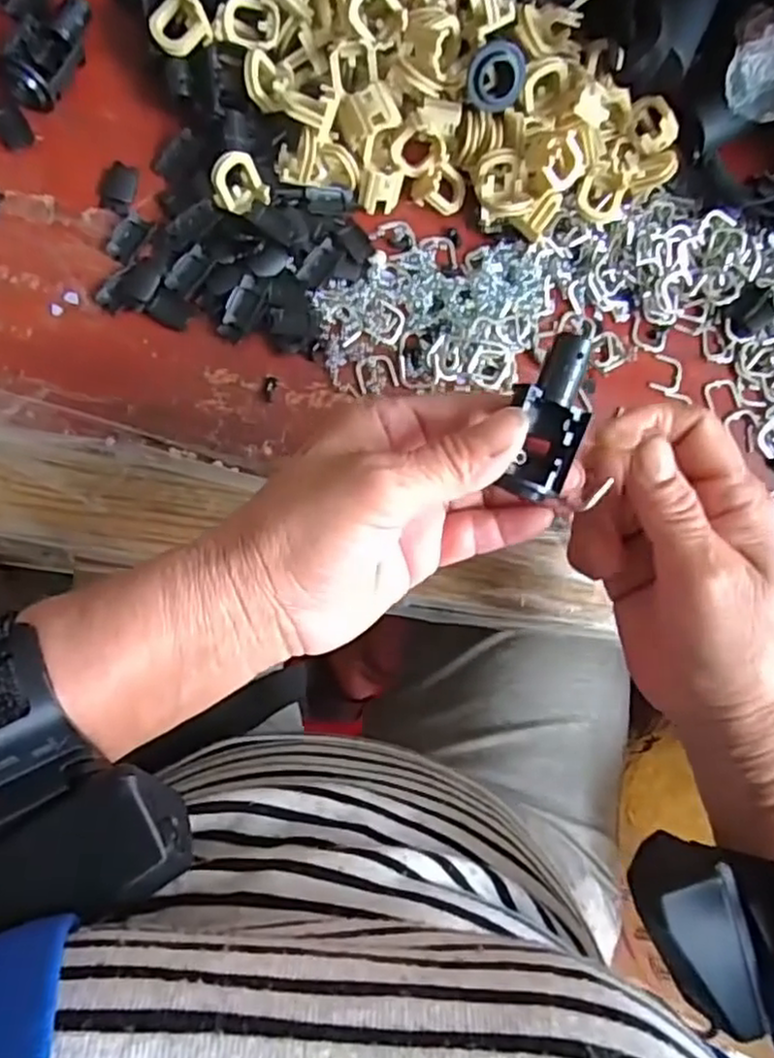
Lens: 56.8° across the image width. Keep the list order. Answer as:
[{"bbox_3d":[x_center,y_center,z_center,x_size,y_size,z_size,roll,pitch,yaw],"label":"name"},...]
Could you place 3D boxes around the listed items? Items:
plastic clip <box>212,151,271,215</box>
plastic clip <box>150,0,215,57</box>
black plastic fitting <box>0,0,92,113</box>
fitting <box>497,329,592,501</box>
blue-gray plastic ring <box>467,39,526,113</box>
[{"bbox_3d":[-0.068,-0.157,0.326,0.025,0.008,0.025,-38,134,-13],"label":"plastic clip"},{"bbox_3d":[-0.093,-0.226,0.320,0.026,0.017,0.023,-23,91,-10],"label":"plastic clip"},{"bbox_3d":[-0.149,-0.214,0.318,0.026,0.018,0.055,19,84,-8],"label":"black plastic fitting"},{"bbox_3d":[0.053,-0.036,0.233,0.022,0.019,0.052,11,98,-9],"label":"fitting"},{"bbox_3d":[0.048,-0.205,0.324,0.026,0.013,0.026,-3,121,-5],"label":"blue-gray plastic ring"}]

